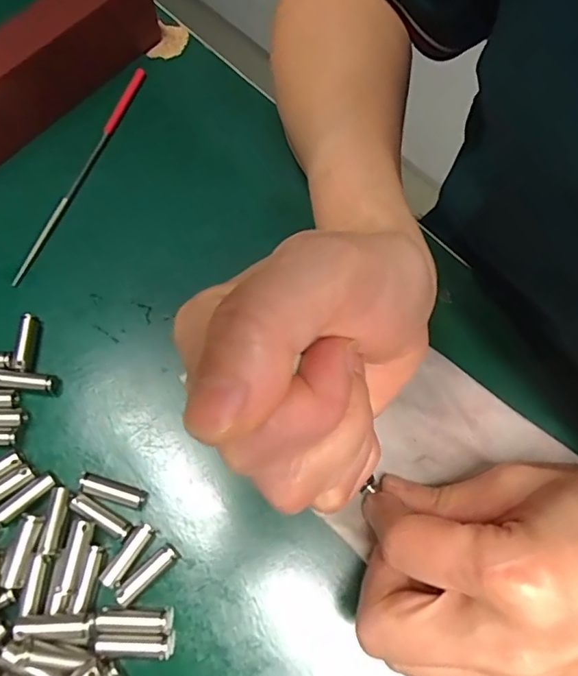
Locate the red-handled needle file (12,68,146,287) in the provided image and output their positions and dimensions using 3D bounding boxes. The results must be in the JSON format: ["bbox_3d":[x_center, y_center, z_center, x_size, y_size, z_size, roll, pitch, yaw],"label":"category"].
[{"bbox_3d":[-0.101,-0.085,0.258,0.006,0.009,0.136,17,67,5],"label":"red-handled needle file"}]

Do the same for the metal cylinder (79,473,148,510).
[{"bbox_3d":[-0.069,0.060,0.201,0.025,0.007,0.008,16,67,5],"label":"metal cylinder"}]

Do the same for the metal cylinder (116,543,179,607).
[{"bbox_3d":[-0.053,0.087,0.191,0.025,0.006,0.008,-38,73,-16],"label":"metal cylinder"}]

